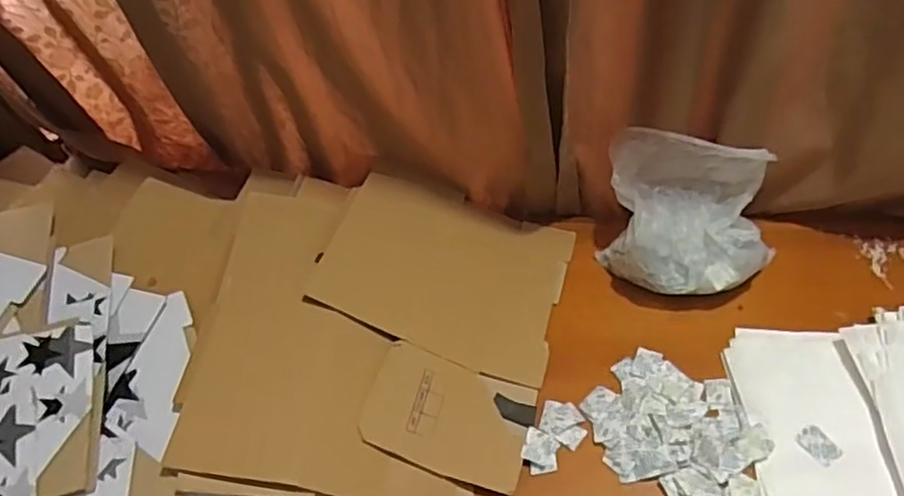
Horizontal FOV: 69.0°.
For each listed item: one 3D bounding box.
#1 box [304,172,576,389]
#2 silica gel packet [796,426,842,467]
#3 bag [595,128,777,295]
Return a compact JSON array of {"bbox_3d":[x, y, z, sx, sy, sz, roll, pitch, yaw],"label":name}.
[{"bbox_3d":[-0.003,0.023,0.876,0.299,0.024,0.259,22,50,0],"label":"box"},{"bbox_3d":[0.392,0.211,0.703,0.031,0.005,0.043,-22,48,-15],"label":"silica gel packet"},{"bbox_3d":[0.303,-0.040,0.836,0.207,0.176,0.155,5,47,11],"label":"bag"}]

